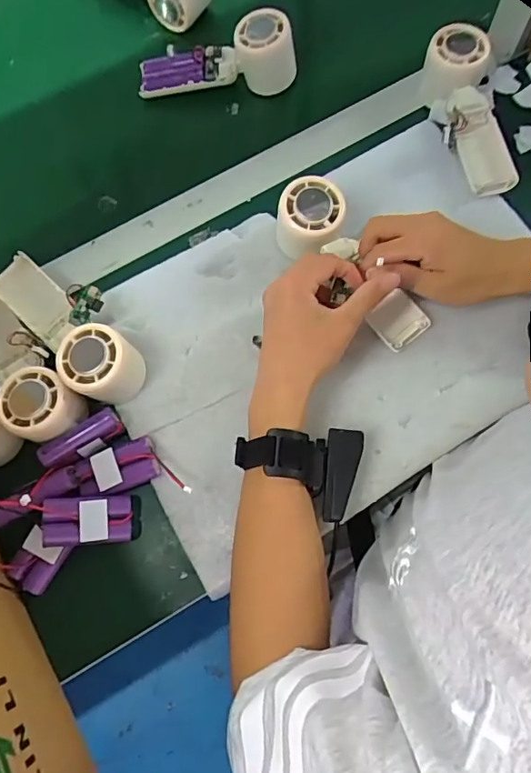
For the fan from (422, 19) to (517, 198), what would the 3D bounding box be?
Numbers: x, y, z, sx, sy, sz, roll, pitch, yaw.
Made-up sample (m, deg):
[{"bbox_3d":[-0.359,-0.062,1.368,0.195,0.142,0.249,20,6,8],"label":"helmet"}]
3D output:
[{"bbox_3d":[0.194,-0.262,0.488,0.063,0.050,0.163,-10,73,-1],"label":"fan"}]

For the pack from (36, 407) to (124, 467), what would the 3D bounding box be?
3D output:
[{"bbox_3d":[-0.151,0.044,0.415,0.066,0.022,0.023,-32,74,-7],"label":"pack"}]

